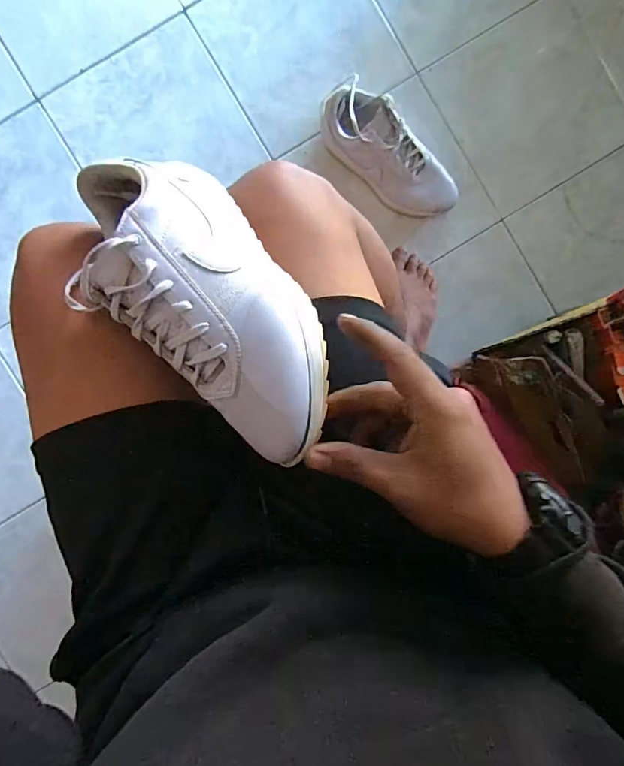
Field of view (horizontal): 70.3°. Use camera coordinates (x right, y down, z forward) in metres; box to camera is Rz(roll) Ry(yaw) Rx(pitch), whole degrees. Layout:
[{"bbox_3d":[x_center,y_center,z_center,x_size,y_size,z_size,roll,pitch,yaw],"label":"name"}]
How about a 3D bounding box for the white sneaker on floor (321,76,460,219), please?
[{"bbox_3d":[0.128,-0.375,0.734,0.254,0.092,0.088,37,89,-11],"label":"white sneaker on floor"}]

